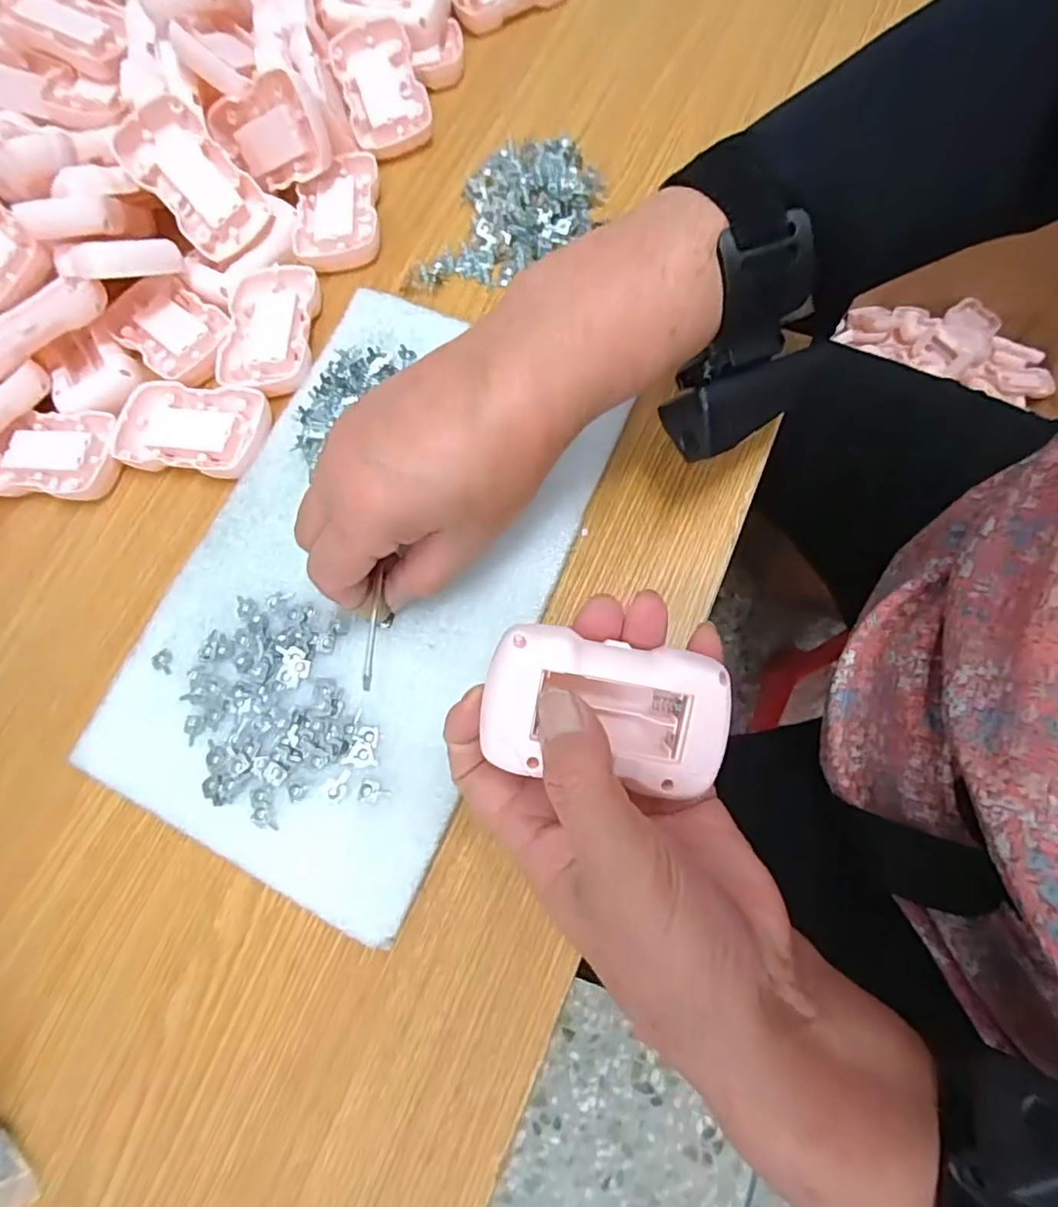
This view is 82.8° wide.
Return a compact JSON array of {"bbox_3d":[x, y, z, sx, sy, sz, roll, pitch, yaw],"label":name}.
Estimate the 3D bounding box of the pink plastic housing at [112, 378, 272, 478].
[{"bbox_3d":[-0.193,-0.101,0.347,0.088,0.012,0.055,9,72,11],"label":"pink plastic housing"}]

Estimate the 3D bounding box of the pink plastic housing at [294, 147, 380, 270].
[{"bbox_3d":[-0.124,-0.253,0.389,0.053,0.010,0.089,-9,70,5],"label":"pink plastic housing"}]

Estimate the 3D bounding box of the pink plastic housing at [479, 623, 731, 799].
[{"bbox_3d":[0.027,0.036,0.216,0.082,0.024,0.049,7,93,-2],"label":"pink plastic housing"}]

